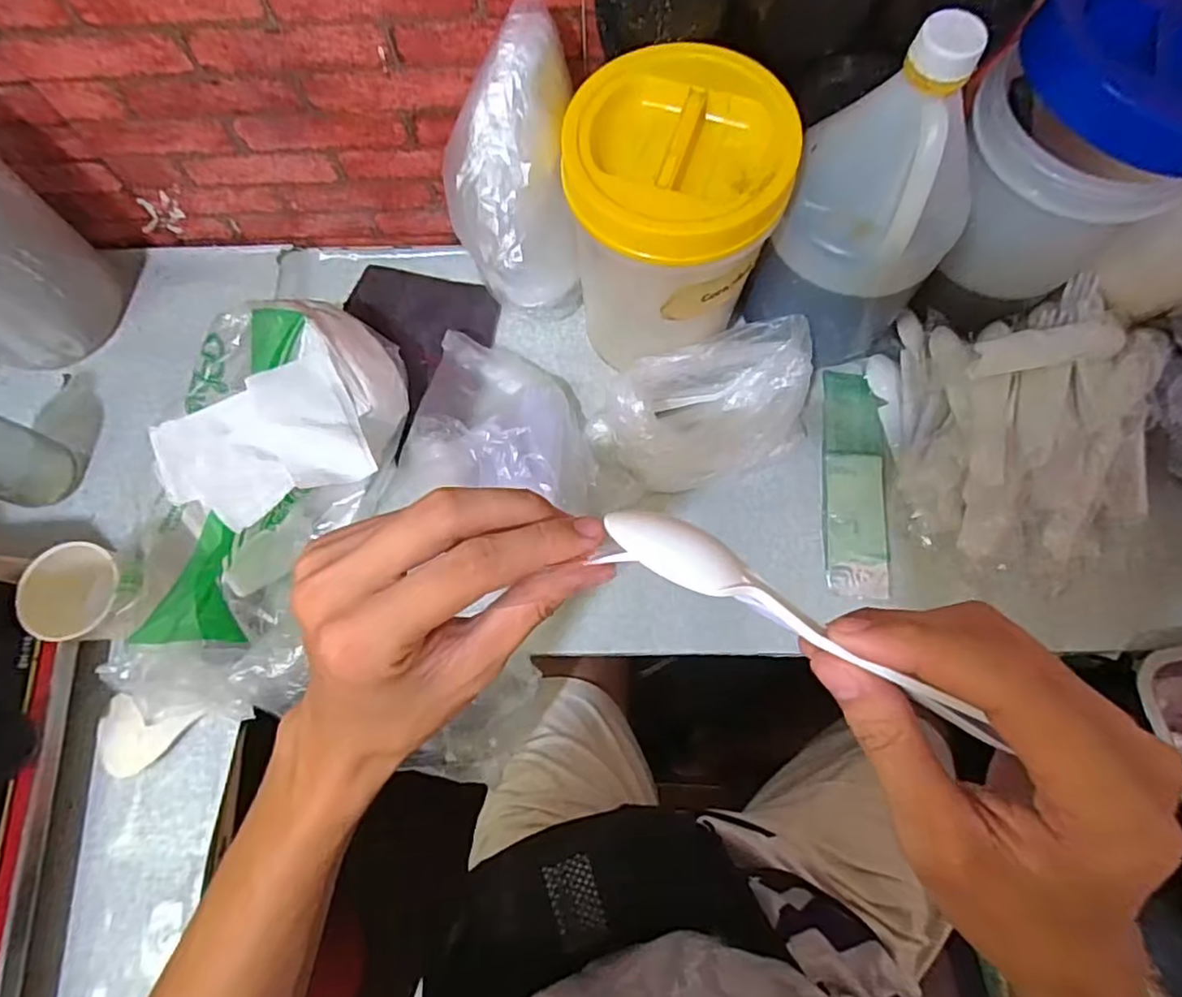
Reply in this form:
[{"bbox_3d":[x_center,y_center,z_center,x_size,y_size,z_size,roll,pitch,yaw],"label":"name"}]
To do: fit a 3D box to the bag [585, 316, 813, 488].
[{"bbox_3d":[0.101,-0.077,0.581,0.191,0.097,0.116,-15,72,-4],"label":"bag"}]

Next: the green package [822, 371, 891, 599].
[{"bbox_3d":[0.249,-0.018,0.607,0.057,0.011,0.220,5,72,3],"label":"green package"}]

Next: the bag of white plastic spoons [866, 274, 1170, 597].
[{"bbox_3d":[0.387,-0.057,0.570,0.211,0.097,0.252,-1,72,1],"label":"bag of white plastic spoons"}]

